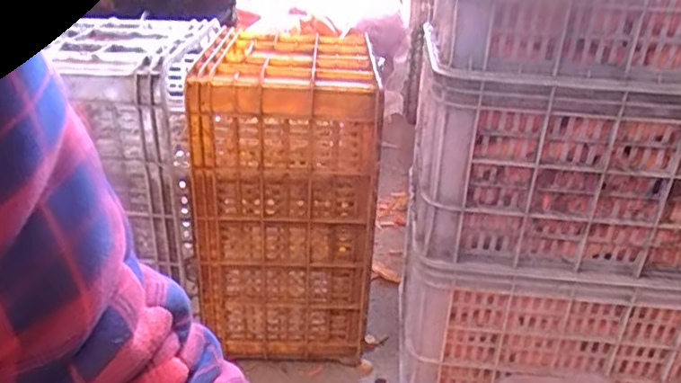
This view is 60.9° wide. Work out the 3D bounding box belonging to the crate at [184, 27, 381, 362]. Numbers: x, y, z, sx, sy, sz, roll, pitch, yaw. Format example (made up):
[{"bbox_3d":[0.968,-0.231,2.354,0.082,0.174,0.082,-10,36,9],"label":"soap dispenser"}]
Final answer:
[{"bbox_3d":[-0.091,0.005,0.968,0.255,0.460,0.238,-1,28,-6],"label":"crate"}]

